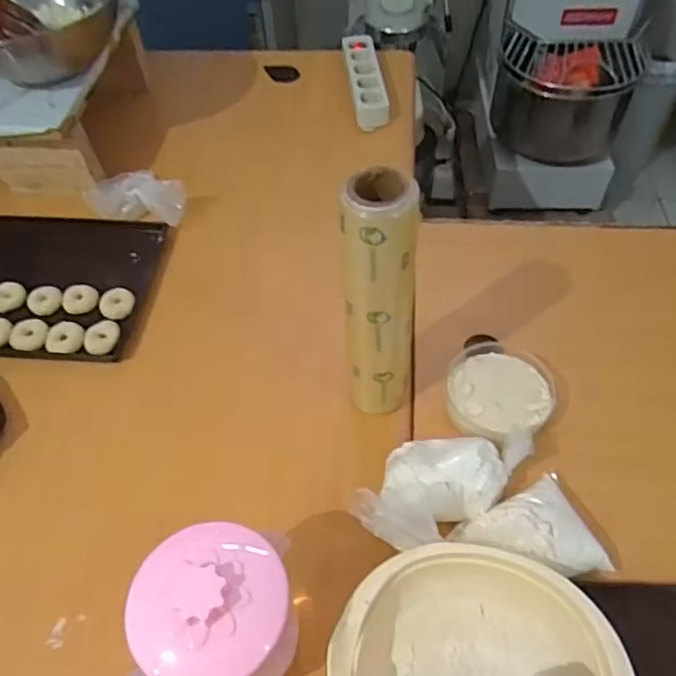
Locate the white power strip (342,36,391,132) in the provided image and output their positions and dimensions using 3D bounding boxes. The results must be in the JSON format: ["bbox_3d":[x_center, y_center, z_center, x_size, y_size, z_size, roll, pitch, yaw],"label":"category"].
[{"bbox_3d":[0.049,-0.450,1.066,0.056,0.033,0.234,-6,54,-2],"label":"white power strip"}]

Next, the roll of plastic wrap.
[{"bbox_3d":[0.040,-0.020,0.605,0.066,0.320,0.057,6,54,7],"label":"roll of plastic wrap"}]

